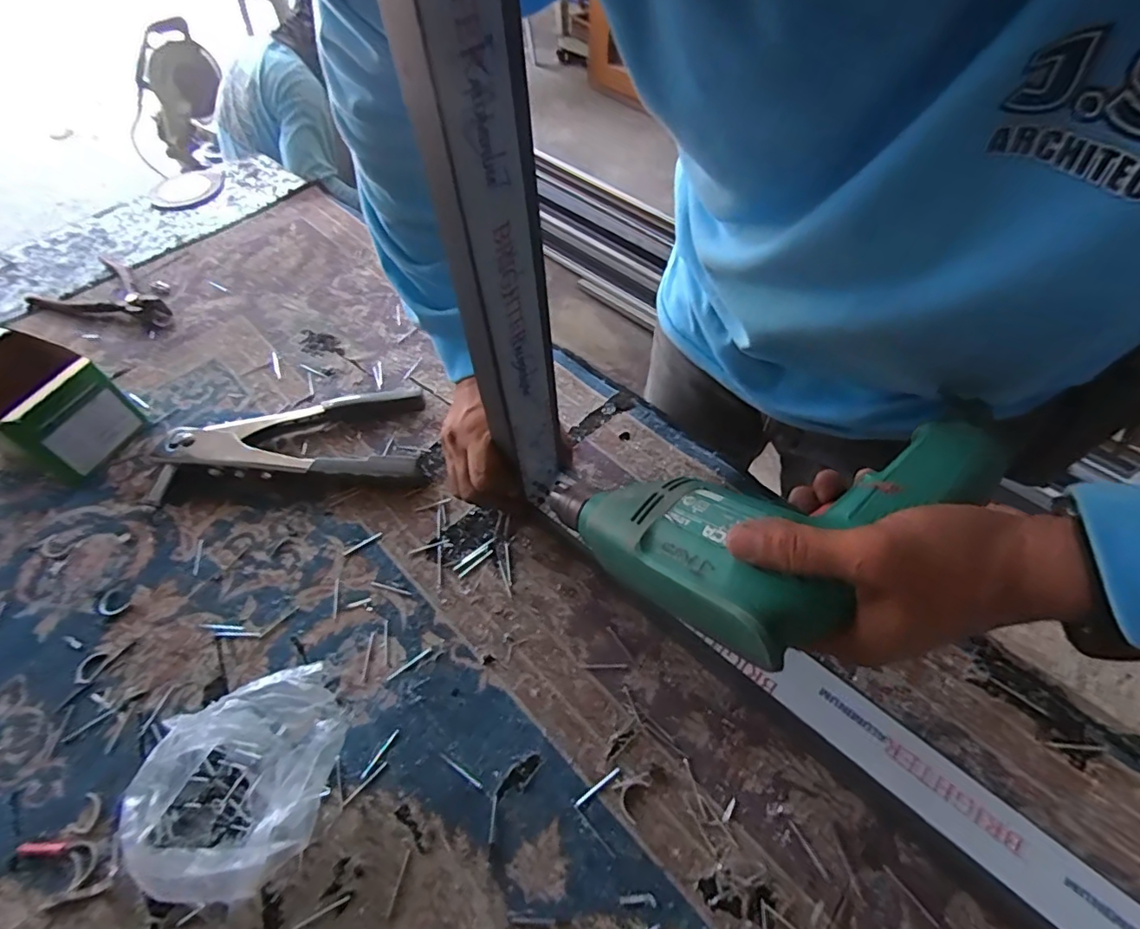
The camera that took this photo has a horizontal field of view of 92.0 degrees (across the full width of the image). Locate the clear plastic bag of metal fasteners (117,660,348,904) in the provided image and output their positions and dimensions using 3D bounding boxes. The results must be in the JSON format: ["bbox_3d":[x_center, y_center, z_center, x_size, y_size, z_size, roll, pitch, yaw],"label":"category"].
[{"bbox_3d":[-0.208,0.200,0.346,0.128,0.061,0.113,-13,55,-6],"label":"clear plastic bag of metal fasteners"}]

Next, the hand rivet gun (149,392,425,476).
[{"bbox_3d":[-0.265,-0.028,0.531,0.235,0.029,0.112,-5,55,-1],"label":"hand rivet gun"}]

